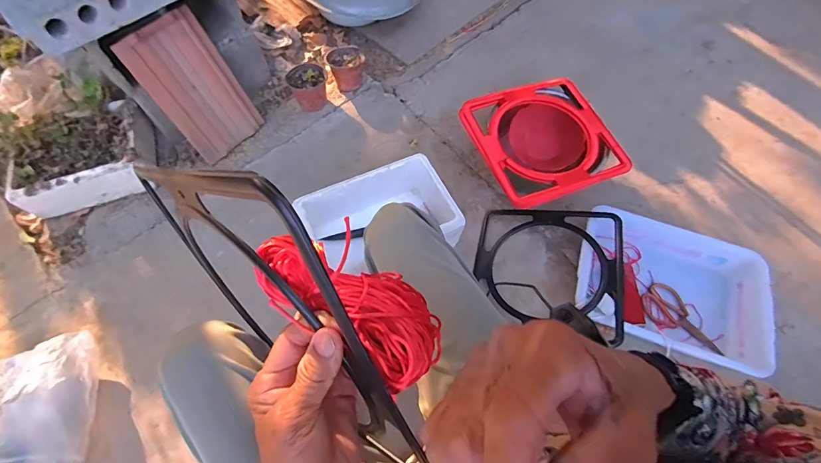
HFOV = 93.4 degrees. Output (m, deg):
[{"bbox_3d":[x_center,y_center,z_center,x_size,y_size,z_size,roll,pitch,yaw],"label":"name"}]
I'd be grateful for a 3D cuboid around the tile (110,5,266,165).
[{"bbox_3d":[-0.554,-0.369,1.013,0.021,0.337,0.206,22,60,40],"label":"tile"}]

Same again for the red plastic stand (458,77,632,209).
[{"bbox_3d":[0.335,-0.213,1.039,0.329,0.151,0.329,-20,67,-11],"label":"red plastic stand"}]

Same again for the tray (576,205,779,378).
[{"bbox_3d":[0.599,0.127,0.913,0.406,0.108,0.324,18,65,6],"label":"tray"}]

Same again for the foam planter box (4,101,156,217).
[{"bbox_3d":[-0.863,-0.207,1.016,0.311,0.129,0.263,-17,66,-10],"label":"foam planter box"}]

